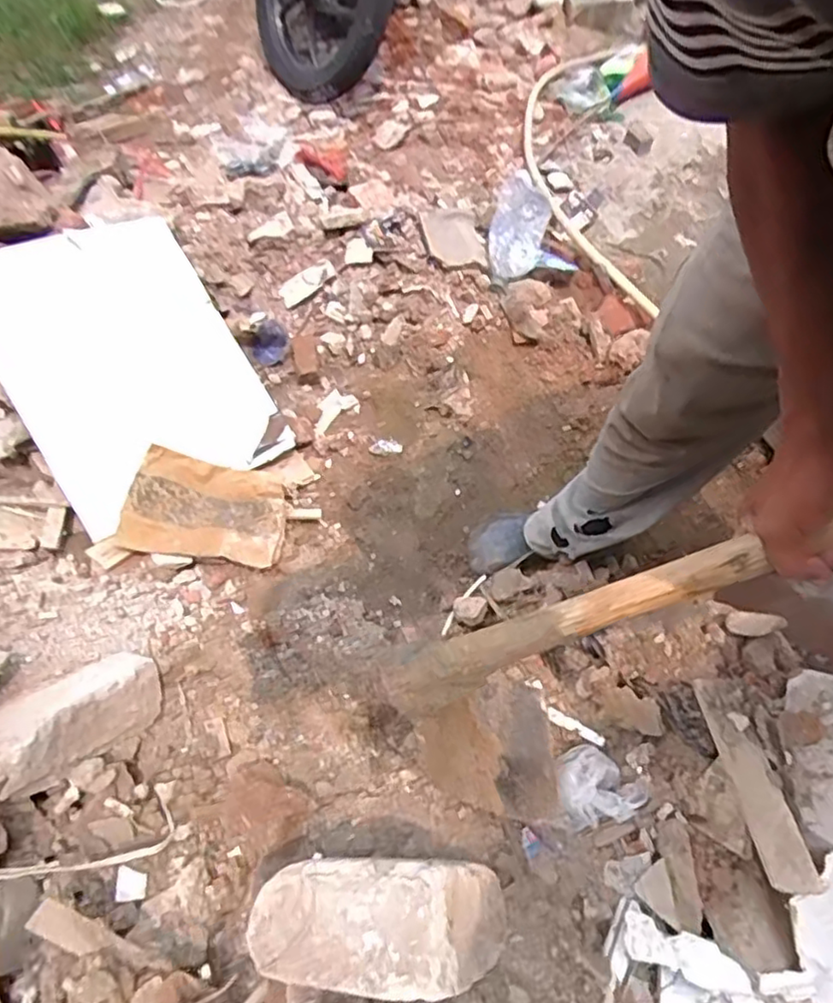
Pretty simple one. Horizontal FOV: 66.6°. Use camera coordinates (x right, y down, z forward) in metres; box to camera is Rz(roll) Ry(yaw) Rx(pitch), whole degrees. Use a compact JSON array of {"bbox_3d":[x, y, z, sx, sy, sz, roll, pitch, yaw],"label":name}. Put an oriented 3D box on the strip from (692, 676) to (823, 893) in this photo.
[{"bbox_3d":[0.357,0.291,0.676,0.050,0.015,0.212,-8,57,-3],"label":"strip"}]

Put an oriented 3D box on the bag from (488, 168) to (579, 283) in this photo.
[{"bbox_3d":[0.247,-0.616,1.371,0.183,0.062,0.383,2,57,3],"label":"bag"}]

